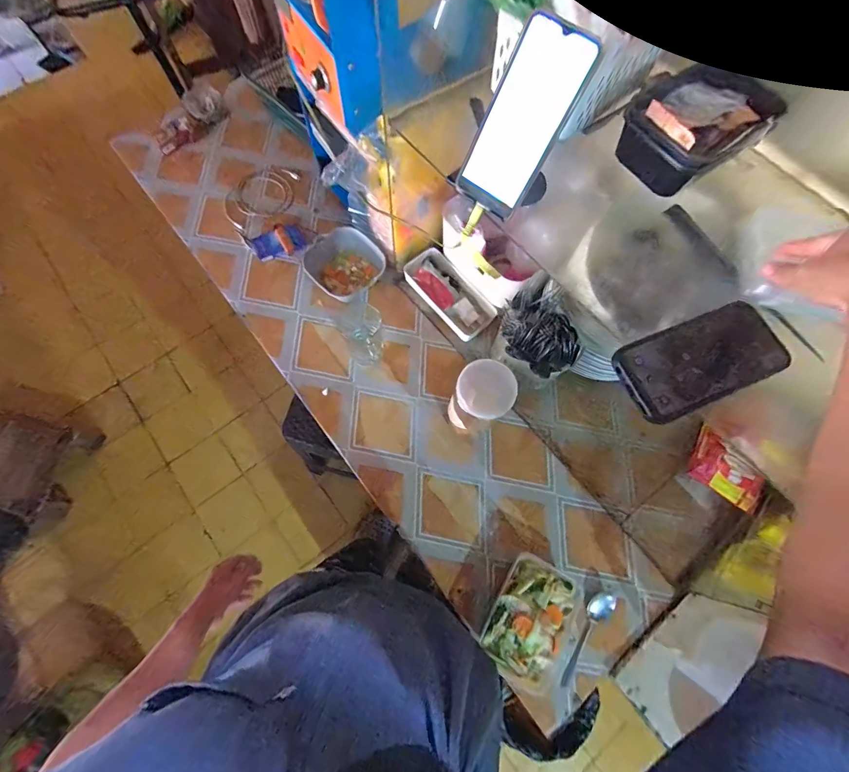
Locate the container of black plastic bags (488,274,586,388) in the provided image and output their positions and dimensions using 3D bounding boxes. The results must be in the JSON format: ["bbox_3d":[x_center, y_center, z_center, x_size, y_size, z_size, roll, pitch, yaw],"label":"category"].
[{"bbox_3d":[0.195,-0.076,0.676,0.142,0.160,0.113,32,74,8],"label":"container of black plastic bags"}]

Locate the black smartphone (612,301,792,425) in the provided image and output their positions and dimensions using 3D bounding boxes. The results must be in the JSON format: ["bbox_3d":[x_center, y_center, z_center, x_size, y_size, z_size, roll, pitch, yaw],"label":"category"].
[{"bbox_3d":[0.276,-0.027,0.375,0.179,0.016,0.080,-22,74,-9],"label":"black smartphone"}]

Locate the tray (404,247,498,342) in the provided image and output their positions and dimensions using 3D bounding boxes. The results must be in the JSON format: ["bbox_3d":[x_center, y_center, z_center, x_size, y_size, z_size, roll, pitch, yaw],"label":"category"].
[{"bbox_3d":[0.049,-0.190,0.778,0.094,0.044,0.203,-40,77,-13],"label":"tray"}]

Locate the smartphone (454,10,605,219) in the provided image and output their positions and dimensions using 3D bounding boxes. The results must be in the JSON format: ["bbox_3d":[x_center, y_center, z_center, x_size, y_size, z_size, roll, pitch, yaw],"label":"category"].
[{"bbox_3d":[0.095,-0.257,0.378,0.075,0.159,0.009,37,38,10],"label":"smartphone"}]

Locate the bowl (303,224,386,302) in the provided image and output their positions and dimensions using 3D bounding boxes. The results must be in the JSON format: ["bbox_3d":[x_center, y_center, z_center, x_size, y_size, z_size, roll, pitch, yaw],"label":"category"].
[{"bbox_3d":[-0.162,-0.249,0.785,0.139,0.058,0.137,-40,77,-13],"label":"bowl"}]

